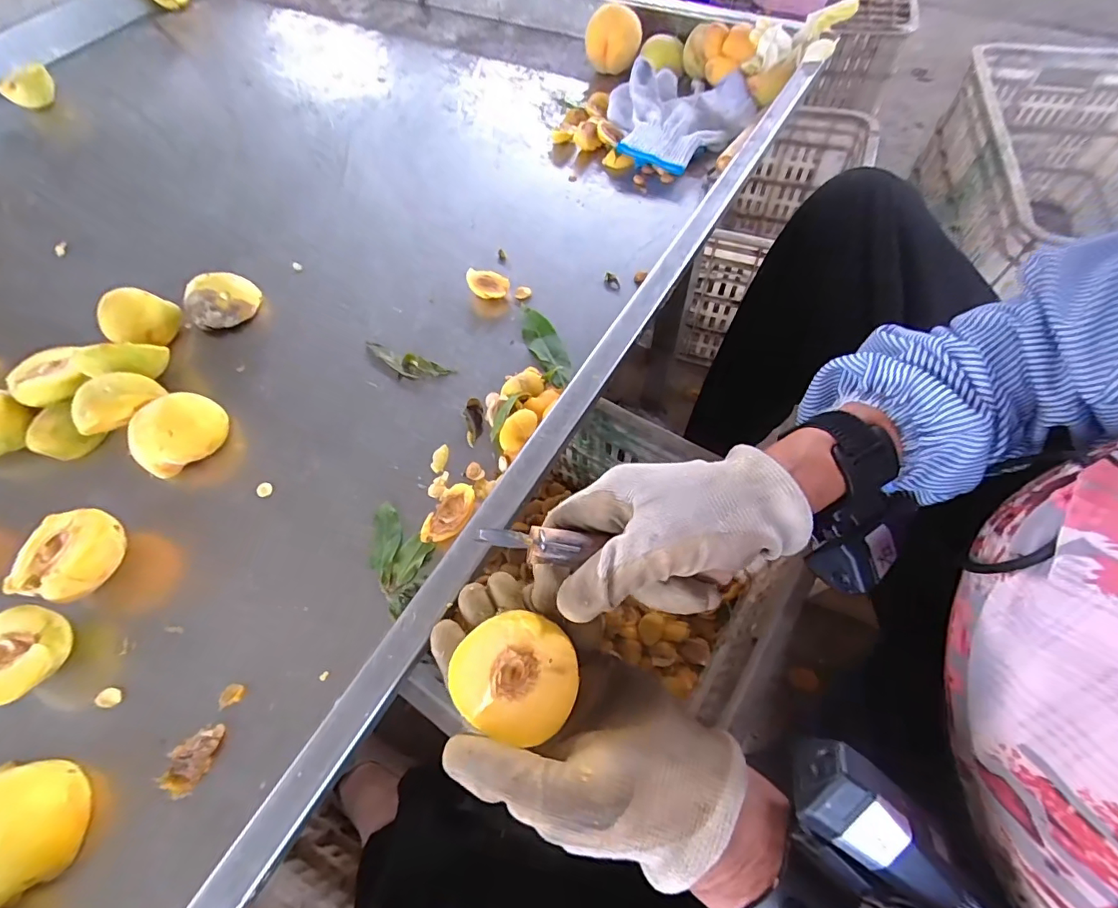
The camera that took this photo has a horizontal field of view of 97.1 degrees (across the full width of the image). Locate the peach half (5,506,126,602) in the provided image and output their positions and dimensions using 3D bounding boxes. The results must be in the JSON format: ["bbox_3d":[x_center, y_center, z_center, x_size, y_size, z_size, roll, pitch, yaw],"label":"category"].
[{"bbox_3d":[-0.337,0.073,0.348,0.058,0.040,0.060,-2,60,3],"label":"peach half"}]

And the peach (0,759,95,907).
[{"bbox_3d":[-0.299,0.207,0.273,0.053,0.047,0.065,-10,60,-2],"label":"peach"}]

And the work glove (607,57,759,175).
[{"bbox_3d":[0.120,-0.387,0.562,0.158,0.041,0.143,-40,65,-18],"label":"work glove"}]

